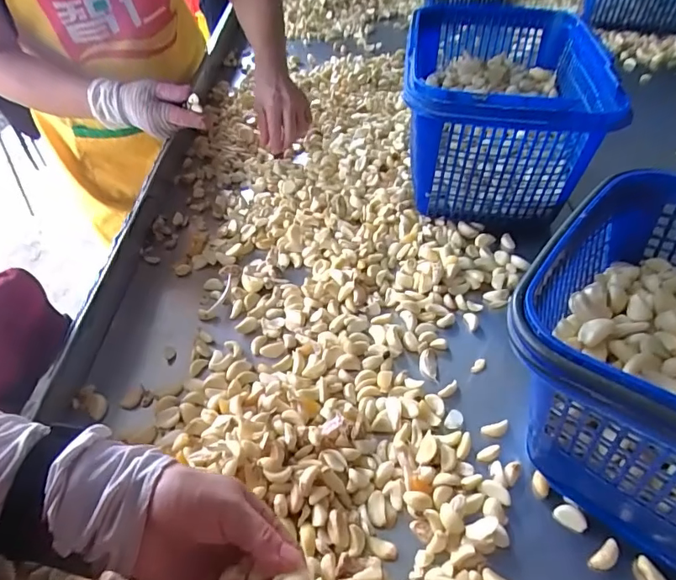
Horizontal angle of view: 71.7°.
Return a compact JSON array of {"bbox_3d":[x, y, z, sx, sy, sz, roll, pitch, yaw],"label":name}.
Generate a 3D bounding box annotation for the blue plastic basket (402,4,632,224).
[{"bbox_3d":[0.207,-0.237,0.611,0.215,0.174,0.330,6,48,10],"label":"blue plastic basket"}]

